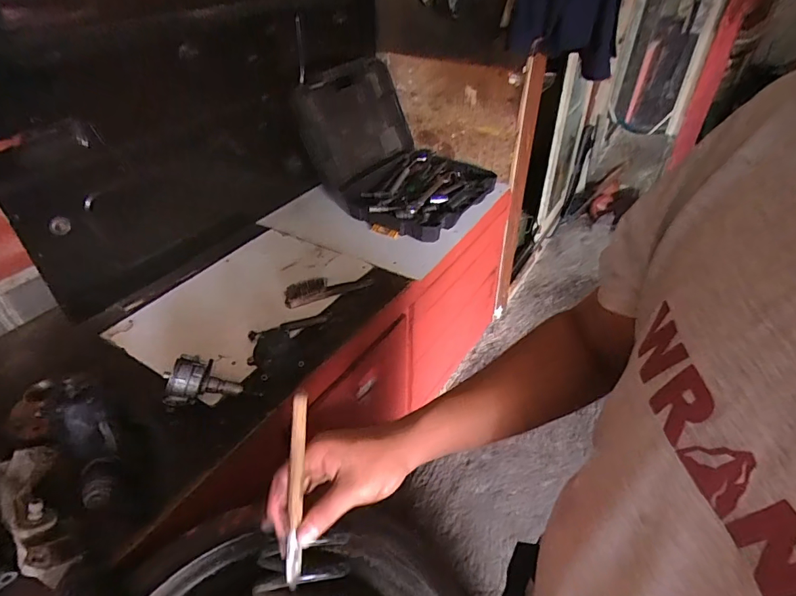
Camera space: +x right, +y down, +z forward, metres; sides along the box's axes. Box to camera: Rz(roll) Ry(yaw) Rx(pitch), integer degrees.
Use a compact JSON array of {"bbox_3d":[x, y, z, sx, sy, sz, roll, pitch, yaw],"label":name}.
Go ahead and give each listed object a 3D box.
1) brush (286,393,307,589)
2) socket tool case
[{"bbox_3d":[-0.081,0.154,0.355,0.010,0.162,0.013,6,10,9],"label":"brush"},{"bbox_3d":[0.014,-0.480,1.425,0.528,0.388,0.471,23,44,28],"label":"socket tool case"}]

